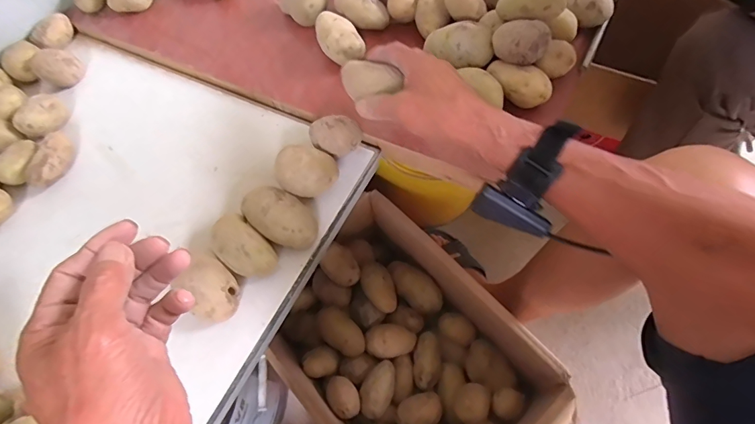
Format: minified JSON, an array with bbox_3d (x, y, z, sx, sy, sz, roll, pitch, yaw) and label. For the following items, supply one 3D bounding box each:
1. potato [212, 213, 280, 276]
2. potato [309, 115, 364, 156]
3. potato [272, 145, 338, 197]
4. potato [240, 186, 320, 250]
[{"bbox_3d":[-0.146,0.043,0.462,0.083,0.050,0.048,39,76,21],"label":"potato"},{"bbox_3d":[-0.048,-0.087,0.507,0.055,0.049,0.048,-34,67,-8],"label":"potato"},{"bbox_3d":[-0.081,-0.042,0.486,0.069,0.055,0.051,3,67,8],"label":"potato"},{"bbox_3d":[-0.108,0.008,0.472,0.088,0.059,0.053,29,73,17],"label":"potato"}]

